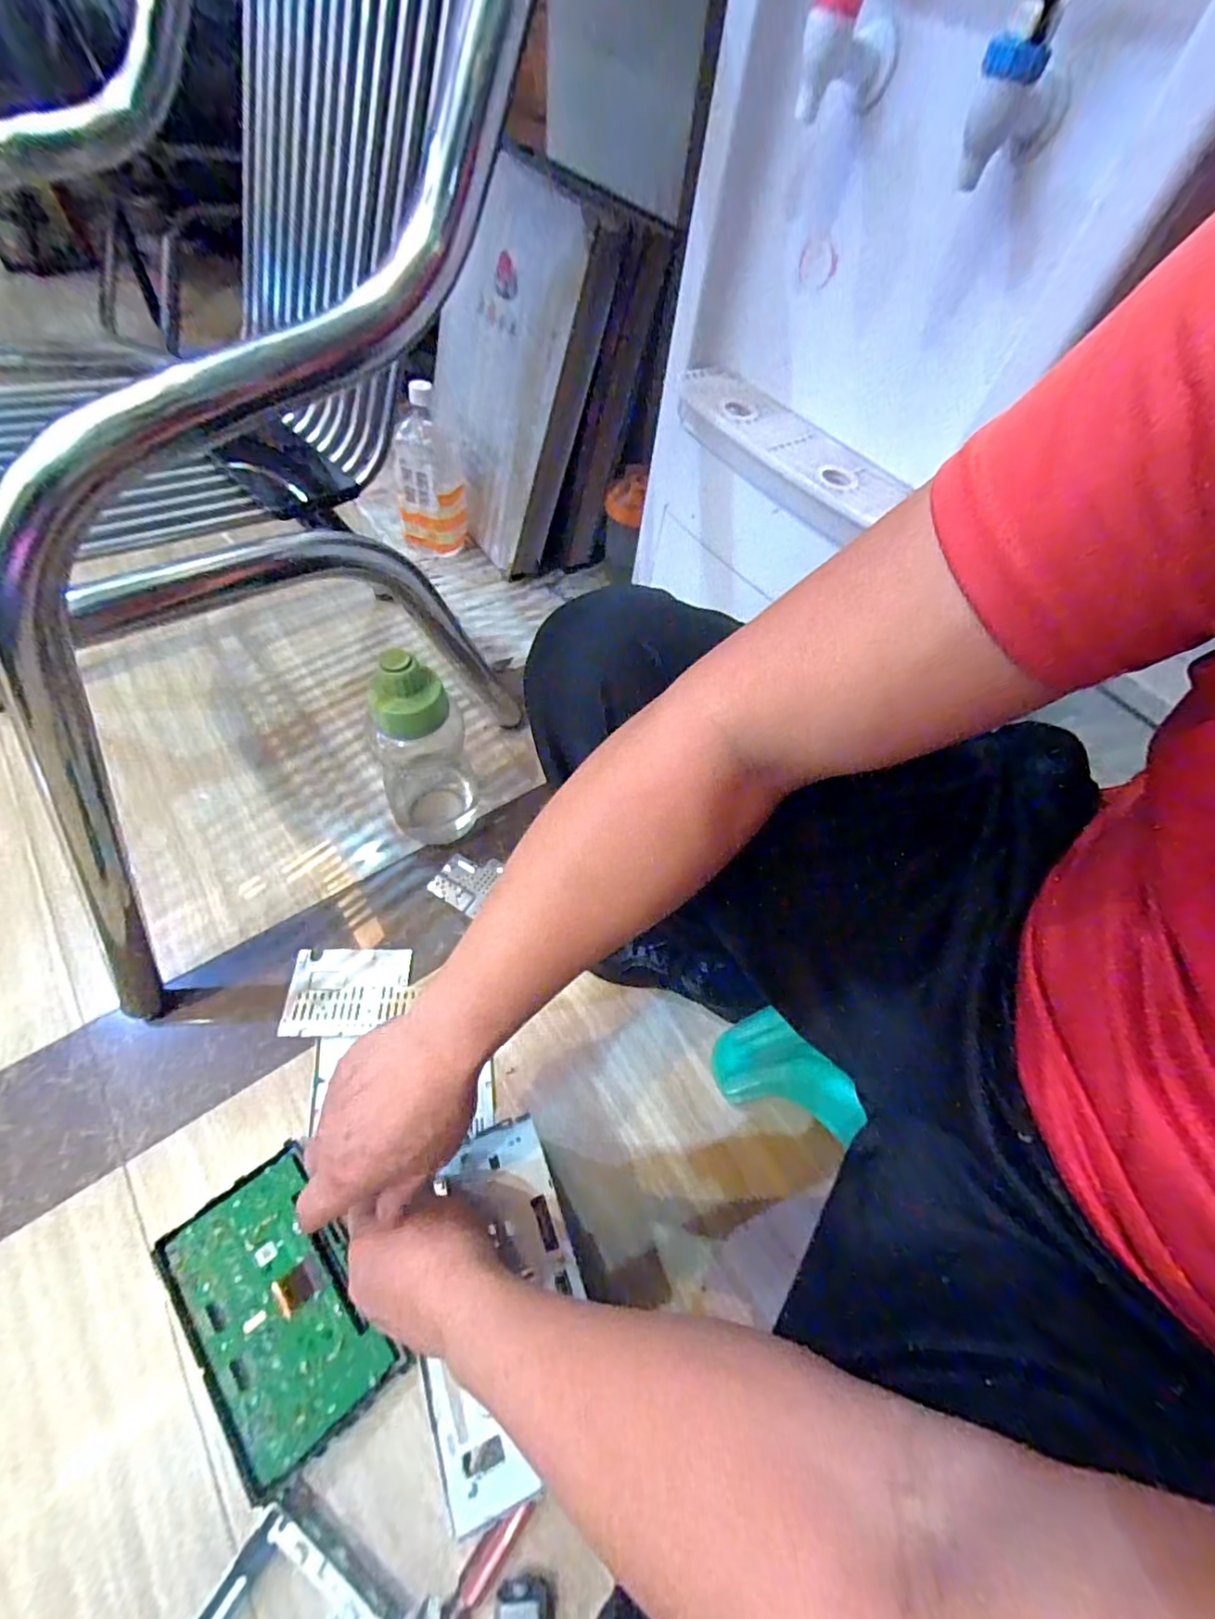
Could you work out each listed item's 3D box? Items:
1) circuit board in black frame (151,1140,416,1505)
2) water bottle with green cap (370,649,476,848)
[{"bbox_3d":[-0.280,0.419,0.492,0.115,0.029,0.210,-33,67,-21],"label":"circuit board in black frame"},{"bbox_3d":[-0.214,-0.065,0.659,0.108,0.281,0.081,-22,64,-16],"label":"water bottle with green cap"}]

